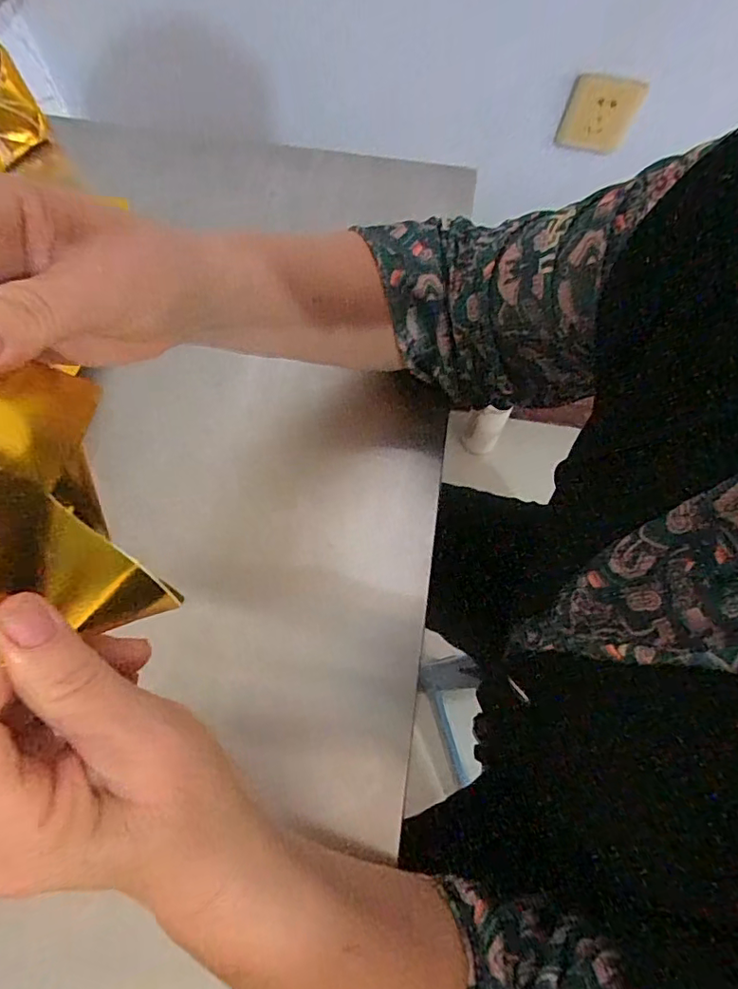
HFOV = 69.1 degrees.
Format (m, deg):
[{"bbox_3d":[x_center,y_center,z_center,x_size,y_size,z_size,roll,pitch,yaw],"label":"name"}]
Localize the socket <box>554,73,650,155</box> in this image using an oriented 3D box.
[{"bbox_3d":[0.301,-0.494,0.699,0.089,0.083,0.015,9,65,2],"label":"socket"}]

